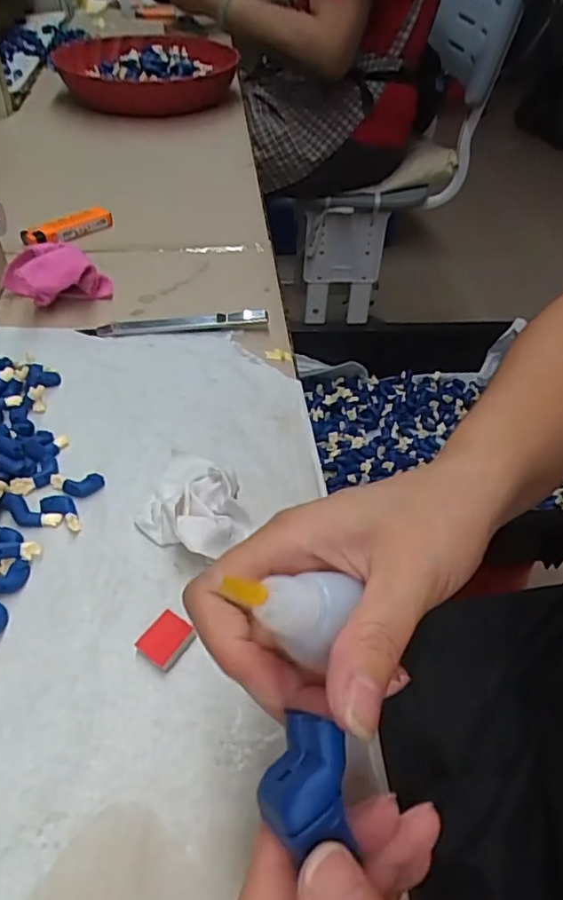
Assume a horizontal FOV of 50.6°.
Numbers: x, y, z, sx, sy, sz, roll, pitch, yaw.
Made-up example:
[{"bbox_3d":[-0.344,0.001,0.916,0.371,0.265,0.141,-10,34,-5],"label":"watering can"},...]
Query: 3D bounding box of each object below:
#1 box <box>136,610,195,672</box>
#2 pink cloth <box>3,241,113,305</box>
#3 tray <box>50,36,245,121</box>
[{"bbox_3d":[-0.051,0.085,0.267,0.018,0.006,0.023,24,49,20],"label":"box"},{"bbox_3d":[-0.170,-0.132,0.451,0.071,0.039,0.043,-23,51,-23],"label":"pink cloth"},{"bbox_3d":[-0.181,-0.503,0.794,0.235,0.061,0.189,-7,46,-9],"label":"tray"}]

